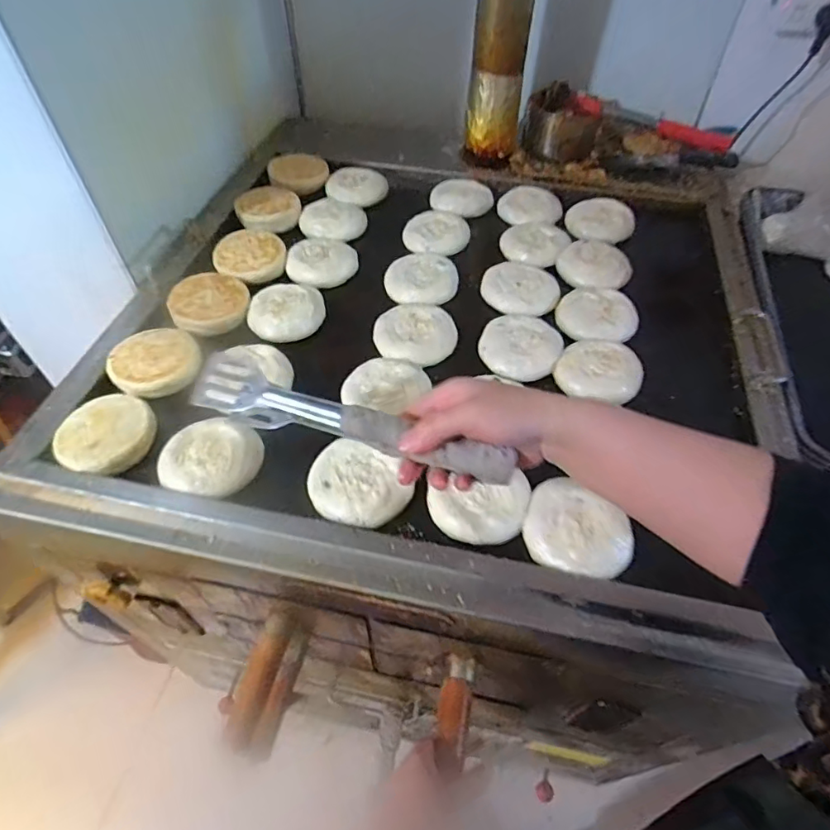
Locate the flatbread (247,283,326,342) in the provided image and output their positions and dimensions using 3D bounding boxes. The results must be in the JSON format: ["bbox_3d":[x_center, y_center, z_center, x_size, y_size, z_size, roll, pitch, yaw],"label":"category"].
[{"bbox_3d":[-0.168,-0.138,0.700,0.090,0.025,0.097,0,52,0],"label":"flatbread"}]

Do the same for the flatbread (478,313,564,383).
[{"bbox_3d":[0.131,-0.087,0.668,0.098,0.024,0.093,15,53,11],"label":"flatbread"}]

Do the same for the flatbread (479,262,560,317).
[{"bbox_3d":[0.143,-0.177,0.736,0.107,0.021,0.101,0,52,0],"label":"flatbread"}]

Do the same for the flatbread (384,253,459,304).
[{"bbox_3d":[0.010,-0.192,0.749,0.099,0.033,0.099,-1,52,-1],"label":"flatbread"}]

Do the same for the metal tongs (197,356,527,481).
[{"bbox_3d":[-0.053,0.016,0.418,0.257,0.069,0.034,15,53,16],"label":"metal tongs"}]

